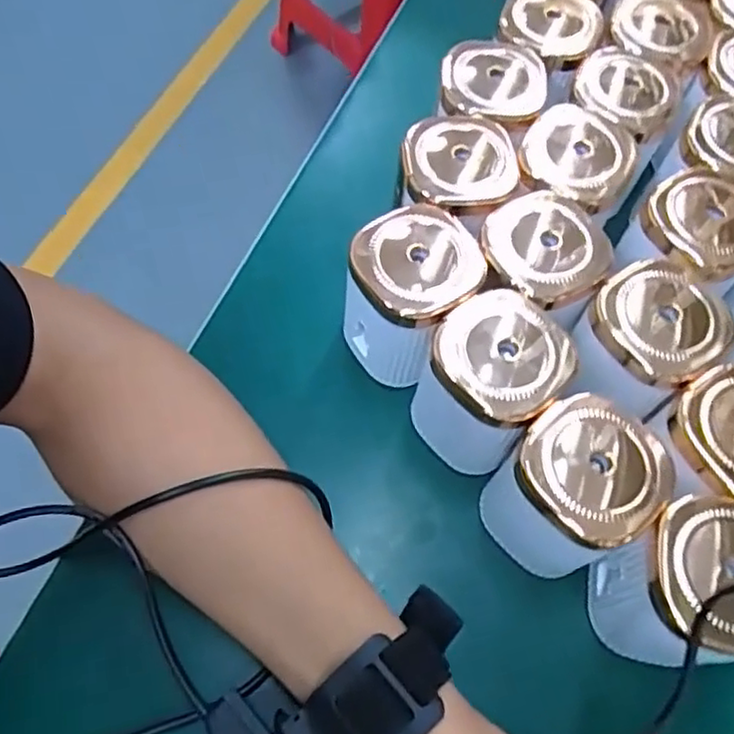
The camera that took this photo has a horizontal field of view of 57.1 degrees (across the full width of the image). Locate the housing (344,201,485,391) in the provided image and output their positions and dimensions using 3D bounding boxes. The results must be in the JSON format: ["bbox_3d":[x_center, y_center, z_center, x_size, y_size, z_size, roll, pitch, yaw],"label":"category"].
[{"bbox_3d":[0.019,-0.032,0.322,0.056,0.073,0.058,41,68,16],"label":"housing"}]

